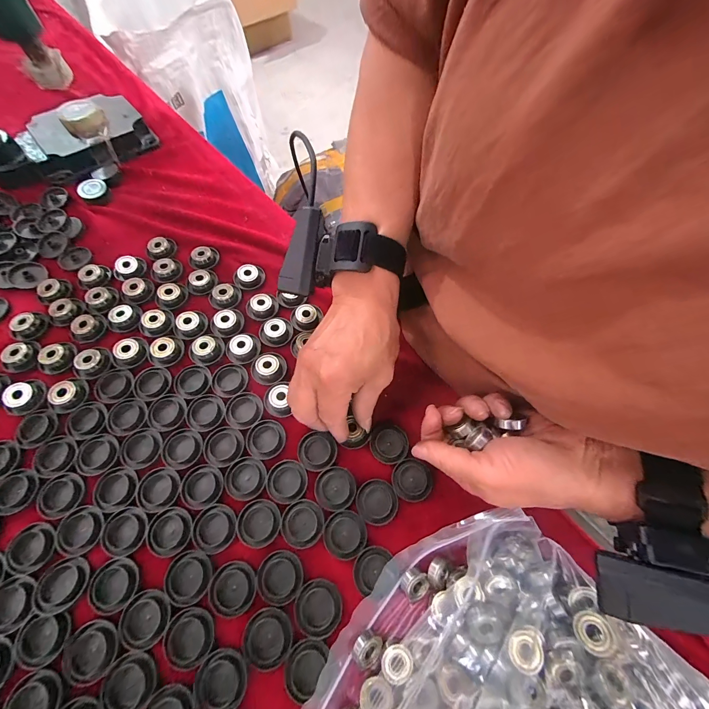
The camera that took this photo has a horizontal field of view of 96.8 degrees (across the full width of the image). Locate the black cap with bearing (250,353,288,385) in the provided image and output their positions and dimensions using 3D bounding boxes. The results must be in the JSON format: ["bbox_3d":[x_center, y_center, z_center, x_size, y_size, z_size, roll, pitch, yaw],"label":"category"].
[{"bbox_3d":[-0.081,0.012,0.297,0.032,0.008,0.032,-14,65,-9],"label":"black cap with bearing"}]

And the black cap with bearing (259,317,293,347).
[{"bbox_3d":[-0.079,-0.024,0.314,0.032,0.009,0.030,1,63,-2],"label":"black cap with bearing"}]

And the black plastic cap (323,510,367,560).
[{"bbox_3d":[-0.007,0.137,0.241,0.032,0.004,0.032,1,63,-2],"label":"black plastic cap"}]

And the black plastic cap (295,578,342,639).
[{"bbox_3d":[-0.025,0.177,0.219,0.031,0.005,0.033,1,63,-2],"label":"black plastic cap"}]

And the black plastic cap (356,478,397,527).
[{"bbox_3d":[0.018,0.119,0.255,0.033,0.007,0.032,1,63,-2],"label":"black plastic cap"}]

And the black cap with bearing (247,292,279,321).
[{"bbox_3d":[-0.097,-0.051,0.327,0.032,0.010,0.029,-19,65,-11],"label":"black cap with bearing"}]

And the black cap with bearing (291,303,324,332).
[{"bbox_3d":[-0.049,-0.040,0.322,0.033,0.011,0.031,1,63,-2],"label":"black cap with bearing"}]

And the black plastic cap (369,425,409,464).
[{"bbox_3d":[0.030,0.077,0.273,0.031,0.008,0.032,1,63,-2],"label":"black plastic cap"}]

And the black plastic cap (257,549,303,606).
[{"bbox_3d":[-0.054,0.161,0.228,0.031,0.004,0.033,1,63,-2],"label":"black plastic cap"}]

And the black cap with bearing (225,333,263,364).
[{"bbox_3d":[-0.108,-0.007,0.305,0.033,0.008,0.029,-32,69,-17],"label":"black cap with bearing"}]

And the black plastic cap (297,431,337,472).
[{"bbox_3d":[-0.032,0.082,0.267,0.032,0.004,0.031,6,63,1],"label":"black plastic cap"}]

